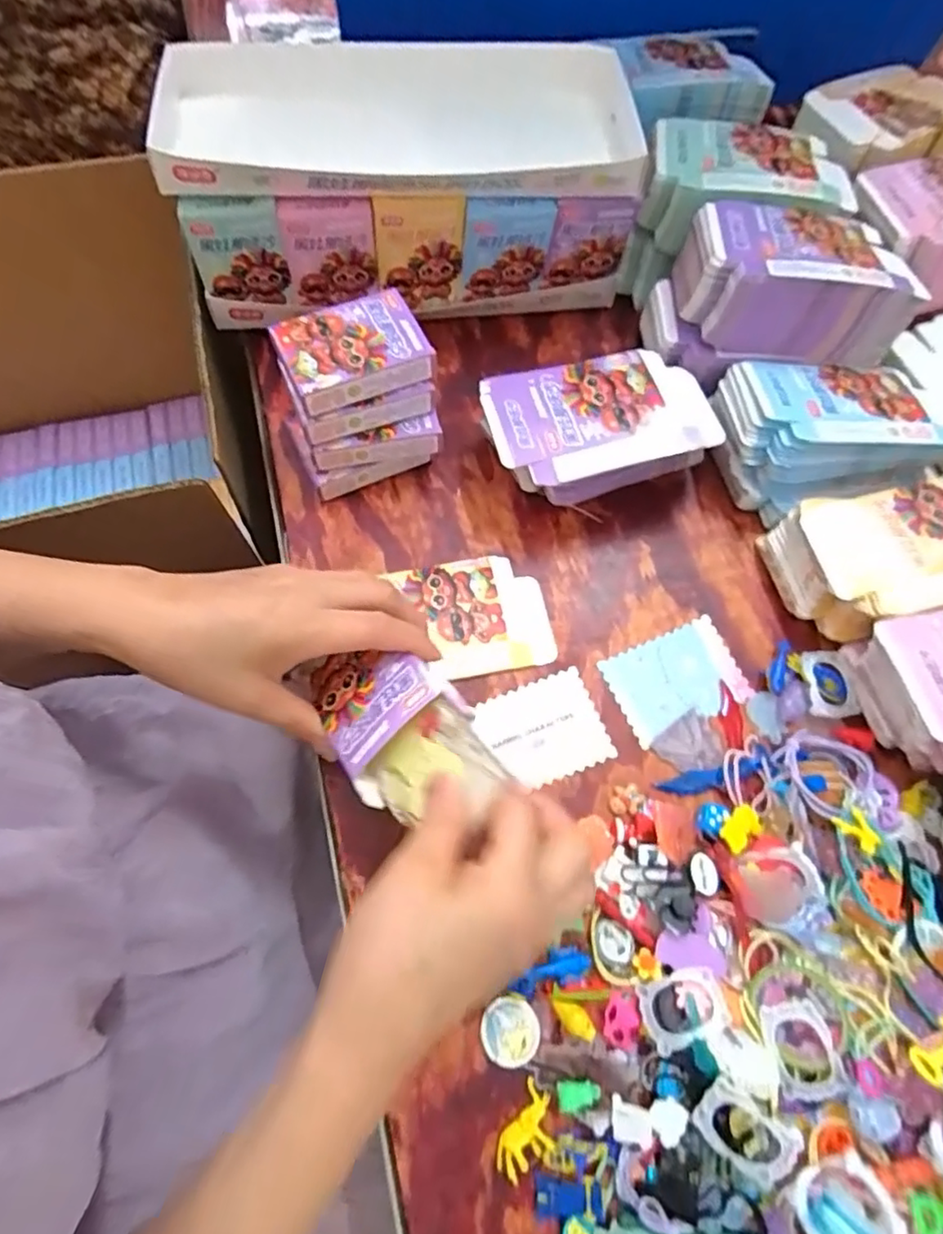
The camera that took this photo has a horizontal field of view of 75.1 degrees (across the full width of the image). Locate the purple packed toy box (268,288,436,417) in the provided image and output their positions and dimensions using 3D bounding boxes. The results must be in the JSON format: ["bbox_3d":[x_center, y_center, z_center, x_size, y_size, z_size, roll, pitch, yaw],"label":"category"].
[{"bbox_3d":[-0.078,-0.175,0.405,0.088,0.022,0.065,-26,67,-12],"label":"purple packed toy box"}]

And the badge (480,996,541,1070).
[{"bbox_3d":[0.021,0.221,0.326,0.031,0.006,0.030,1,66,-2],"label":"badge"}]

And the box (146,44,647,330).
[{"bbox_3d":[-0.052,-0.337,0.485,0.344,0.116,0.159,-2,67,-3],"label":"box"}]

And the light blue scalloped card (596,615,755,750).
[{"bbox_3d":[0.137,0.041,0.409,0.089,0.004,0.061,-22,72,-10],"label":"light blue scalloped card"}]

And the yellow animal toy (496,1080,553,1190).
[{"bbox_3d":[0.029,0.262,0.309,0.022,0.006,0.040,31,69,11],"label":"yellow animal toy"}]

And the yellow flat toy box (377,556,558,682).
[{"bbox_3d":[0.003,-0.001,0.420,0.097,0.005,0.084,-9,67,-6],"label":"yellow flat toy box"}]

